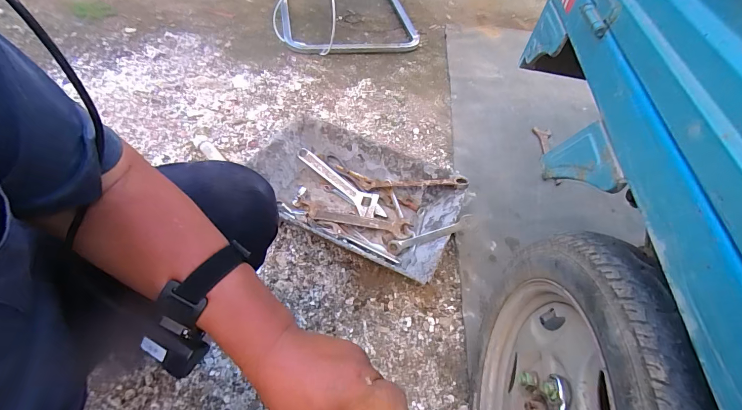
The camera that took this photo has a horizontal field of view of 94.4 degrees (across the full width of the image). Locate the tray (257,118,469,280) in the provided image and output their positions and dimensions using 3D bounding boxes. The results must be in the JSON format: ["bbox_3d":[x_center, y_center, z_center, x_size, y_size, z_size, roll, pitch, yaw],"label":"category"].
[{"bbox_3d":[-0.036,-0.021,0.844,0.488,0.118,0.310,27,54,16],"label":"tray"}]

